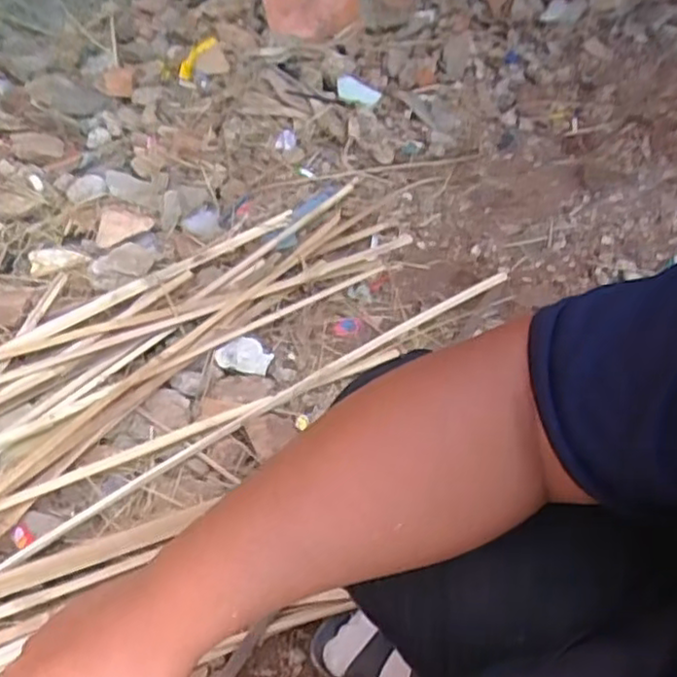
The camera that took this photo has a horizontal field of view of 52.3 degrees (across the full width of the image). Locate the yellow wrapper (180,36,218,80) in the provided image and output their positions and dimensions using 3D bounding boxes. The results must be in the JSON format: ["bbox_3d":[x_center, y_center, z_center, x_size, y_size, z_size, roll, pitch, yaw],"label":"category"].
[{"bbox_3d":[-0.305,-0.605,1.477,0.046,0.015,0.167,15,53,11],"label":"yellow wrapper"}]

